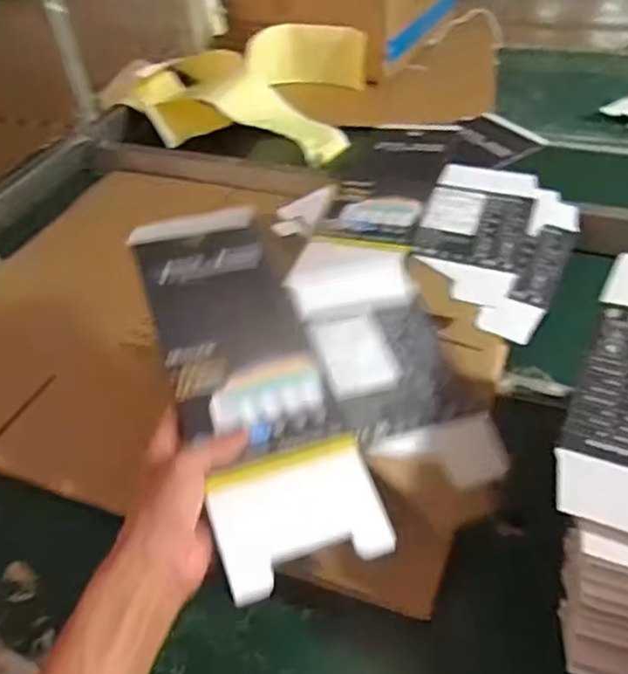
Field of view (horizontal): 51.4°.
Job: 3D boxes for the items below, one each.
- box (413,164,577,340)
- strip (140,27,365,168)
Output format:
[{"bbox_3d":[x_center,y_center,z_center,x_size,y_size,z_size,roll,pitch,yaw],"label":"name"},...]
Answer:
[{"bbox_3d":[0.200,-0.106,0.725,0.163,0.015,0.236,20,55,11],"label":"box"},{"bbox_3d":[-0.123,-0.412,1.097,0.379,0.110,0.275,6,44,13],"label":"strip"}]

